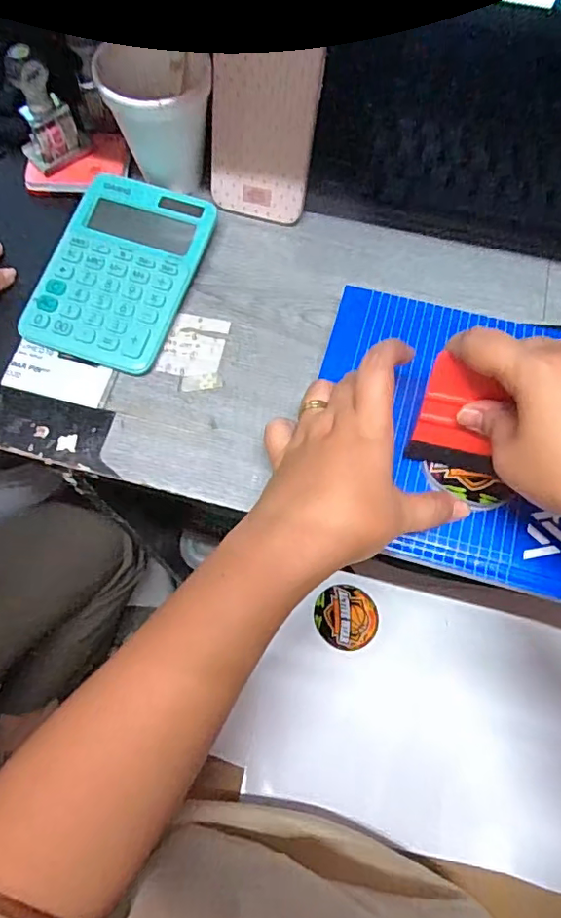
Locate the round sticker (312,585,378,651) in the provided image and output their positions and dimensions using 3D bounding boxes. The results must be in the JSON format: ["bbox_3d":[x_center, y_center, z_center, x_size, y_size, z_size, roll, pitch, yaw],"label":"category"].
[{"bbox_3d":[0.060,0.145,0.508,0.058,0.004,0.057,3,63,-5],"label":"round sticker"}]

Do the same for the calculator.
[{"bbox_3d":[-0.118,-0.141,0.414,0.102,0.018,0.149,18,71,5],"label":"calculator"}]

